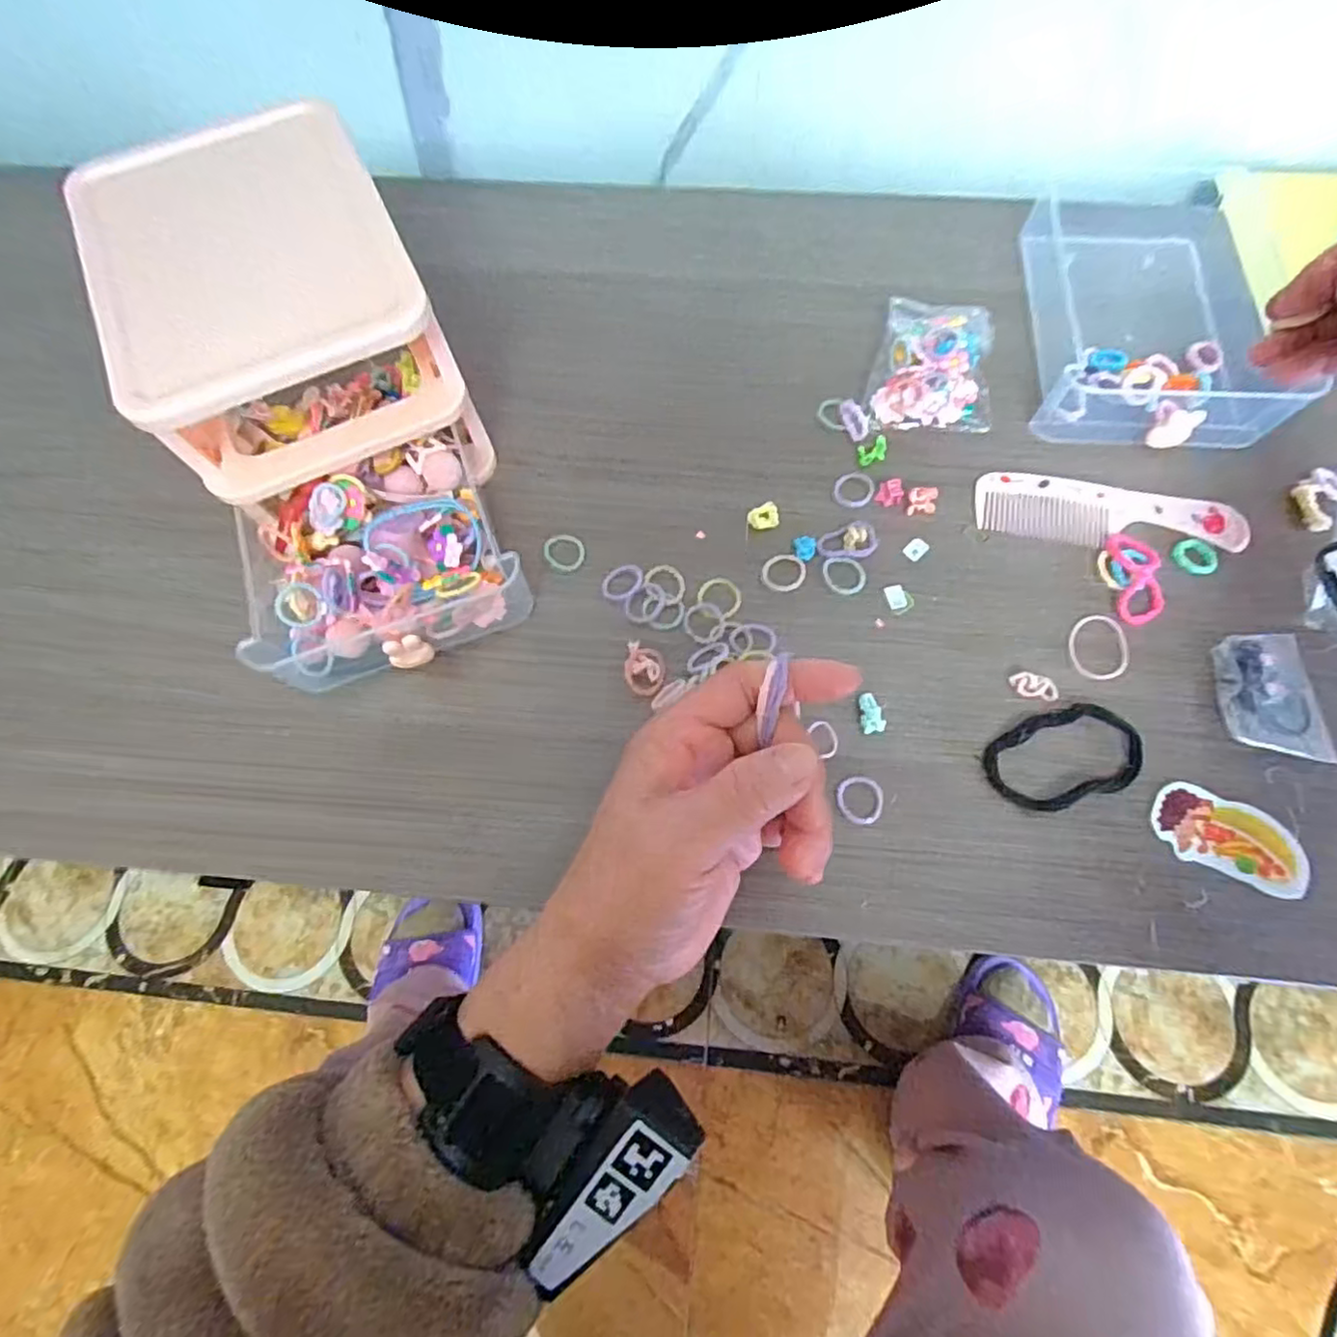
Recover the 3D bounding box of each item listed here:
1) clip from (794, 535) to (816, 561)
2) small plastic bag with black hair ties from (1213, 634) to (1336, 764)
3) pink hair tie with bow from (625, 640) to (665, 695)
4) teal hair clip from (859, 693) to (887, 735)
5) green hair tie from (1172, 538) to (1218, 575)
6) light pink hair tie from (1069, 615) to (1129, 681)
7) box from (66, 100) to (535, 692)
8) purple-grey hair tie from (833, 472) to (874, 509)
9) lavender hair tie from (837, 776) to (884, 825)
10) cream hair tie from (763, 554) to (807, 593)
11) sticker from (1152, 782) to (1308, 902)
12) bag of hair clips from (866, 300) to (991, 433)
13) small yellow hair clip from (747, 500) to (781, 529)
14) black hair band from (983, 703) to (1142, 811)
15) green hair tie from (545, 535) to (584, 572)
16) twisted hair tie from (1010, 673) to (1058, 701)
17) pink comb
[{"bbox_3d":[0.072,-0.063,0.341,0.011,0.004,0.014,-1,71,1],"label":"clip"},{"bbox_3d":[0.278,0.011,0.302,0.052,0.018,0.059,6,72,3],"label":"small plastic bag with black hair ties"},{"bbox_3d":[-0.011,0.000,0.319,0.018,0.008,0.026,7,72,4],"label":"pink hair tie with bow"},{"bbox_3d":[0.097,0.021,0.311,0.011,0.007,0.019,-11,71,-2],"label":"teal hair clip"},{"bbox_3d":[0.272,-0.057,0.334,0.018,0.006,0.019,0,71,1],"label":"green hair tie"},{"bbox_3d":[0.213,-0.010,0.321,0.030,0.004,0.033,10,72,5],"label":"light pink hair tie"},{"bbox_3d":[-0.167,-0.125,0.315,0.133,0.105,0.253,-22,72,-6],"label":"box"},{"bbox_3d":[0.101,-0.097,0.352,0.021,0.004,0.024,20,73,8],"label":"purple-grey hair tie"},{"bbox_3d":[0.089,0.060,0.300,0.021,0.004,0.022,0,71,1],"label":"lavender hair tie"},{"bbox_3d":[0.060,-0.050,0.337,0.022,0.004,0.021,0,71,1],"label":"cream hair tie"},{"bbox_3d":[0.251,0.075,0.289,0.065,0.004,0.034,21,73,8],"label":"sticker"},{"bbox_3d":[0.146,-0.172,0.366,0.060,0.021,0.081,6,72,3],"label":"bag of hair clips"},{"bbox_3d":[0.051,-0.081,0.348,0.017,0.005,0.014,-29,73,-8],"label":"small yellow hair clip"},{"bbox_3d":[0.182,0.041,0.299,0.068,0.011,0.041,-14,72,-3],"label":"black hair band"},{"bbox_3d":[-0.055,-0.062,0.344,0.023,0.004,0.018,33,75,12],"label":"green hair tie"},{"bbox_3d":[0.176,0.009,0.313,0.022,0.007,0.009,15,72,6],"label":"twisted hair tie"},{"bbox_3d":[0.230,-0.080,0.341,0.130,0.006,0.038,12,72,5],"label":"pink comb"}]

